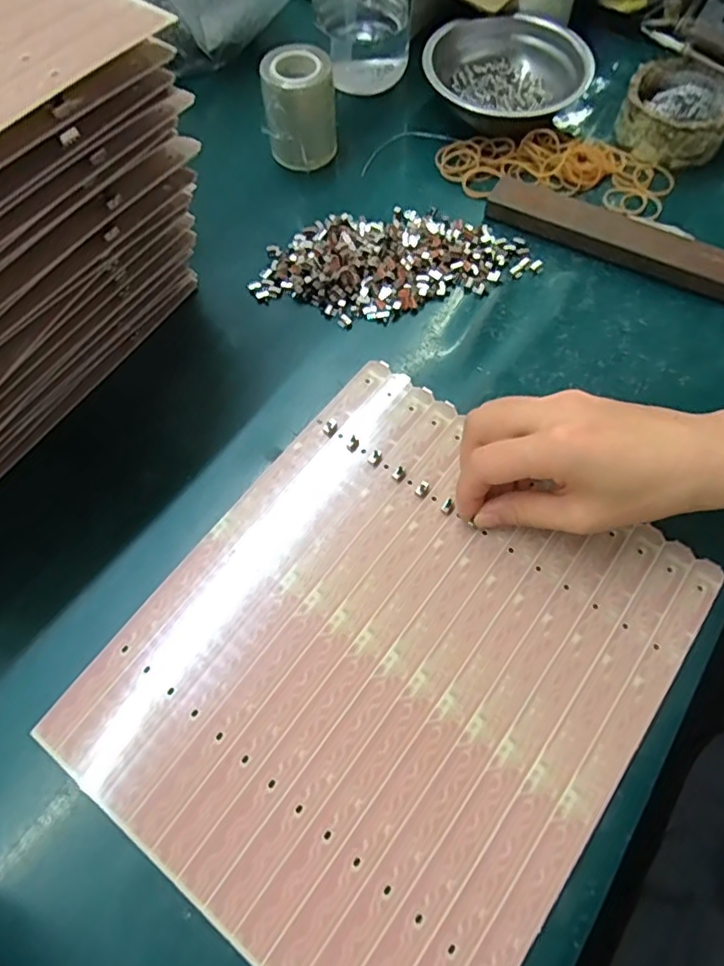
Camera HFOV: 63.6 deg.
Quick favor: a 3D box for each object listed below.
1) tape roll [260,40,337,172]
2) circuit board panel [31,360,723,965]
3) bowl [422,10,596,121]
[{"bbox_3d":[-0.045,-0.278,0.434,0.049,0.065,0.047,-1,65,2],"label":"tape roll"},{"bbox_3d":[0.014,0.088,0.302,0.235,0.008,0.276,34,71,17],"label":"circuit board panel"},{"bbox_3d":[0.113,-0.320,0.462,0.118,0.038,0.123,-1,65,2],"label":"bowl"}]

